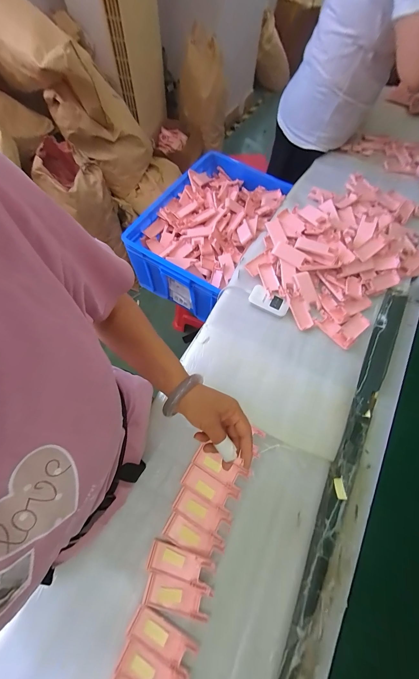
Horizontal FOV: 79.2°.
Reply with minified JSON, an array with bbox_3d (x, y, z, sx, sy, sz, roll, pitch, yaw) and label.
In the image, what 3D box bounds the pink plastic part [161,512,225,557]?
[{"bbox_3d":[-0.027,0.332,0.422,0.098,0.008,0.036,24,67,7],"label":"pink plastic part"}]

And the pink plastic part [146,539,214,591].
[{"bbox_3d":[-0.047,0.361,0.406,0.102,0.013,0.038,14,66,3],"label":"pink plastic part"}]

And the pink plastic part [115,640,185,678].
[{"bbox_3d":[-0.081,0.474,0.354,0.097,0.009,0.038,23,67,7],"label":"pink plastic part"}]

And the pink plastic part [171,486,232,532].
[{"bbox_3d":[-0.013,0.300,0.442,0.098,0.006,0.038,25,67,8],"label":"pink plastic part"}]

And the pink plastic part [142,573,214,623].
[{"bbox_3d":[-0.048,0.395,0.388,0.099,0.008,0.042,11,66,2],"label":"pink plastic part"}]

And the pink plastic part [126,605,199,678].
[{"bbox_3d":[-0.069,0.439,0.368,0.099,0.008,0.038,25,67,8],"label":"pink plastic part"}]

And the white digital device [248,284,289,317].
[{"bbox_3d":[0.145,-0.093,0.616,0.096,0.015,0.051,31,68,10],"label":"white digital device"}]

